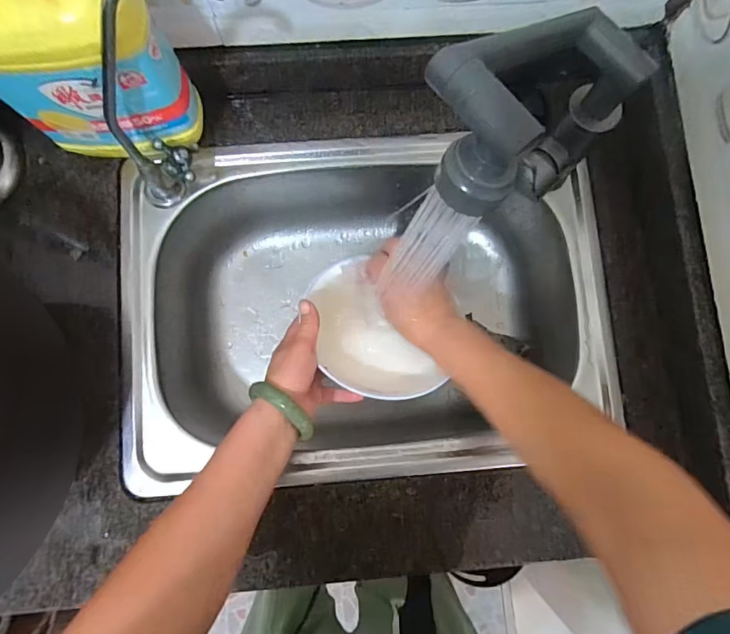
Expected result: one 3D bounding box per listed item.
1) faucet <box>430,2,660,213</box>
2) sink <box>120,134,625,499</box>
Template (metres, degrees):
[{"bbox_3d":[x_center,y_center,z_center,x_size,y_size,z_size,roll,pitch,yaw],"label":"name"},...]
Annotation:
[{"bbox_3d":[0.121,-0.144,0.346,0.201,0.202,0.084,-36,85,-6],"label":"faucet"},{"bbox_3d":[0.000,-0.007,0.532,0.505,0.152,0.358,-4,83,-3],"label":"sink"}]

